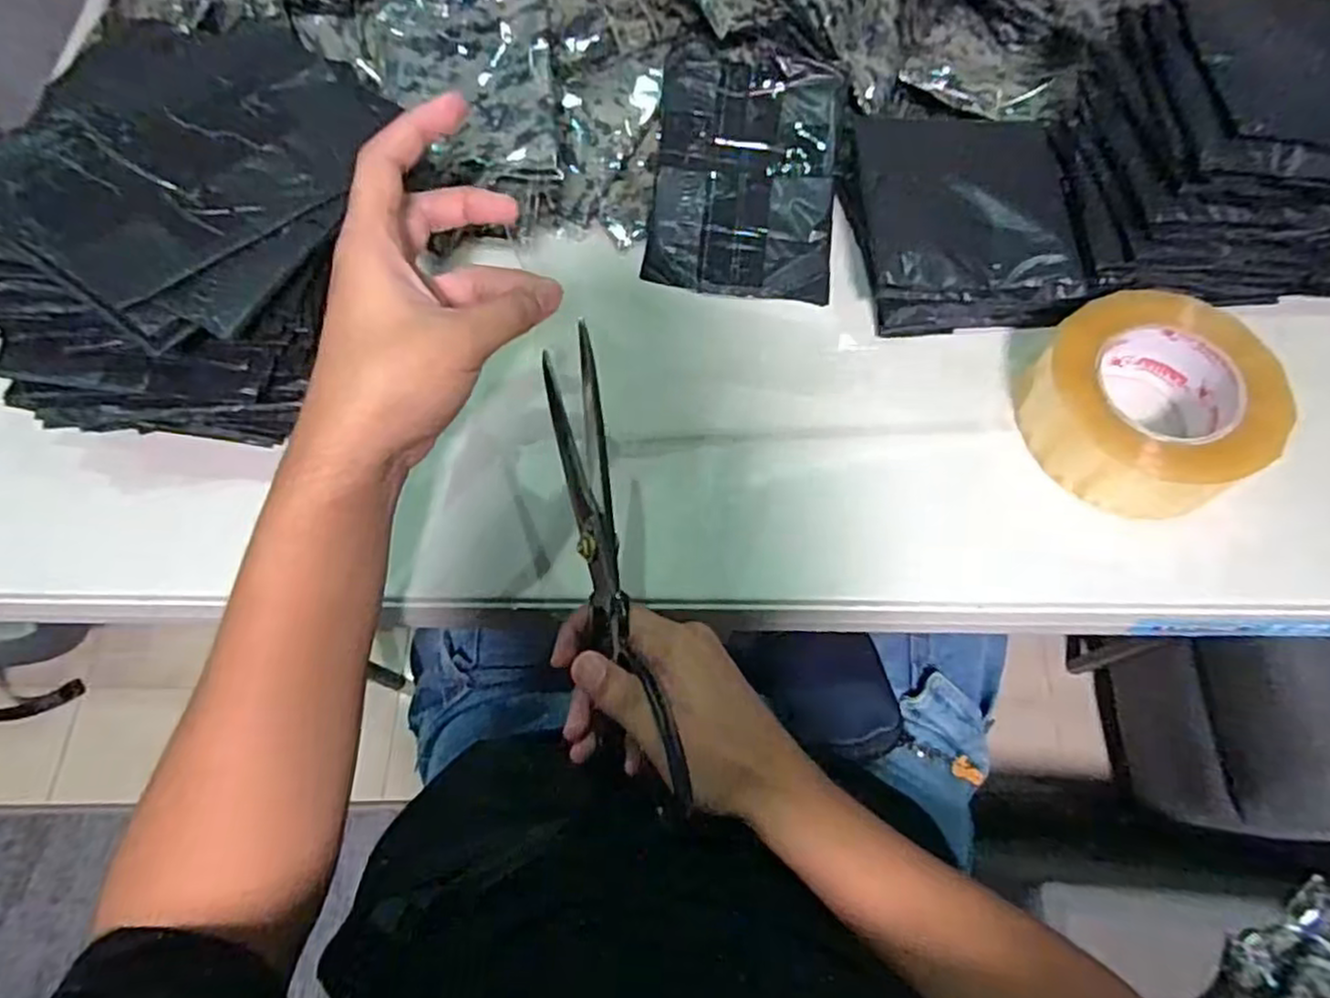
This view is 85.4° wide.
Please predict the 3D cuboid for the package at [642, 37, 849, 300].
[{"bbox_3d":[0.058,-0.233,0.513,0.128,0.013,0.176,6,90,2],"label":"package"}]

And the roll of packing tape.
[{"bbox_3d":[0.289,-0.057,0.434,0.124,0.055,0.121,0,68,1],"label":"roll of packing tape"}]

